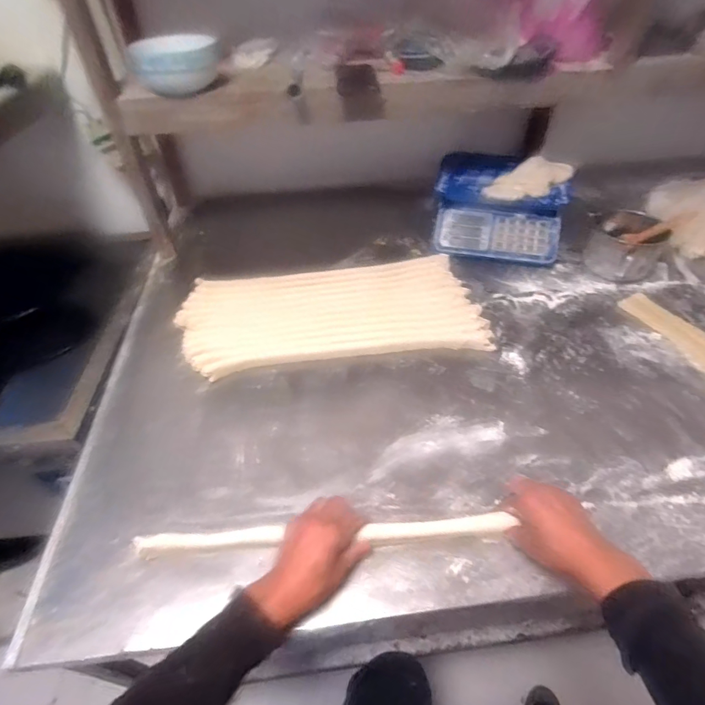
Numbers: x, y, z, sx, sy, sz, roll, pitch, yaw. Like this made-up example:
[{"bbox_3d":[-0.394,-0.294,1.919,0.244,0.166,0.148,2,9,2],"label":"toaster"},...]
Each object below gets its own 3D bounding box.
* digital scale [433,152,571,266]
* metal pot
[{"bbox_3d":[0.339,-0.339,1.002,0.291,0.118,0.299,13,47,13],"label":"digital scale"},{"bbox_3d":[0.557,-0.211,0.876,0.131,0.102,0.130,-1,45,1],"label":"metal pot"}]

